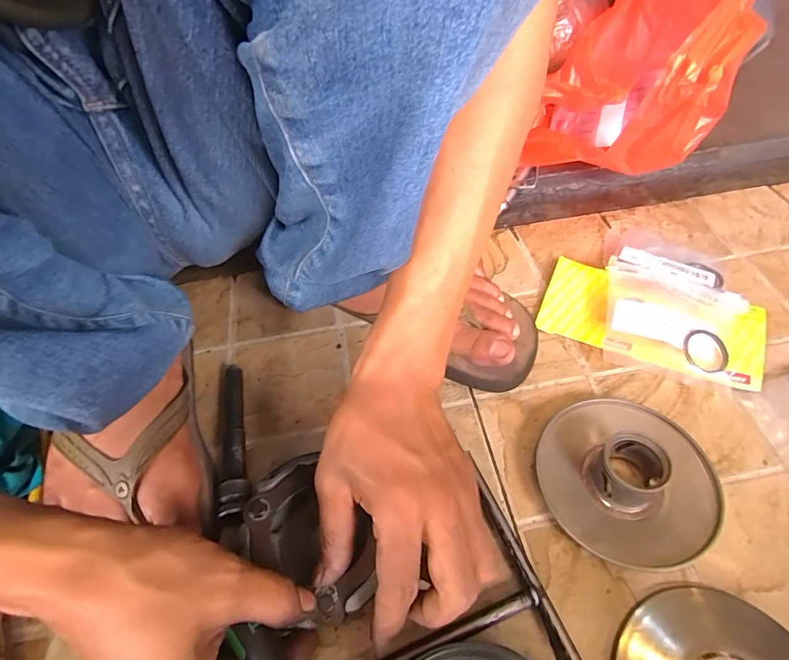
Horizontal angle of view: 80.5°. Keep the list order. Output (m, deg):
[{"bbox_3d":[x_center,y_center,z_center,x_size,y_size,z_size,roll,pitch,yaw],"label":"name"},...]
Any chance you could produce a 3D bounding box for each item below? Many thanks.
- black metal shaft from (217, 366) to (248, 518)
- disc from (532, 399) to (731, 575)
[{"bbox_3d":[-0.123,0.079,0.361,0.018,0.022,0.130,-12,52,-5],"label":"black metal shaft"},{"bbox_3d":[0.159,0.097,0.318,0.113,0.036,0.112,-2,52,3],"label":"disc"}]

